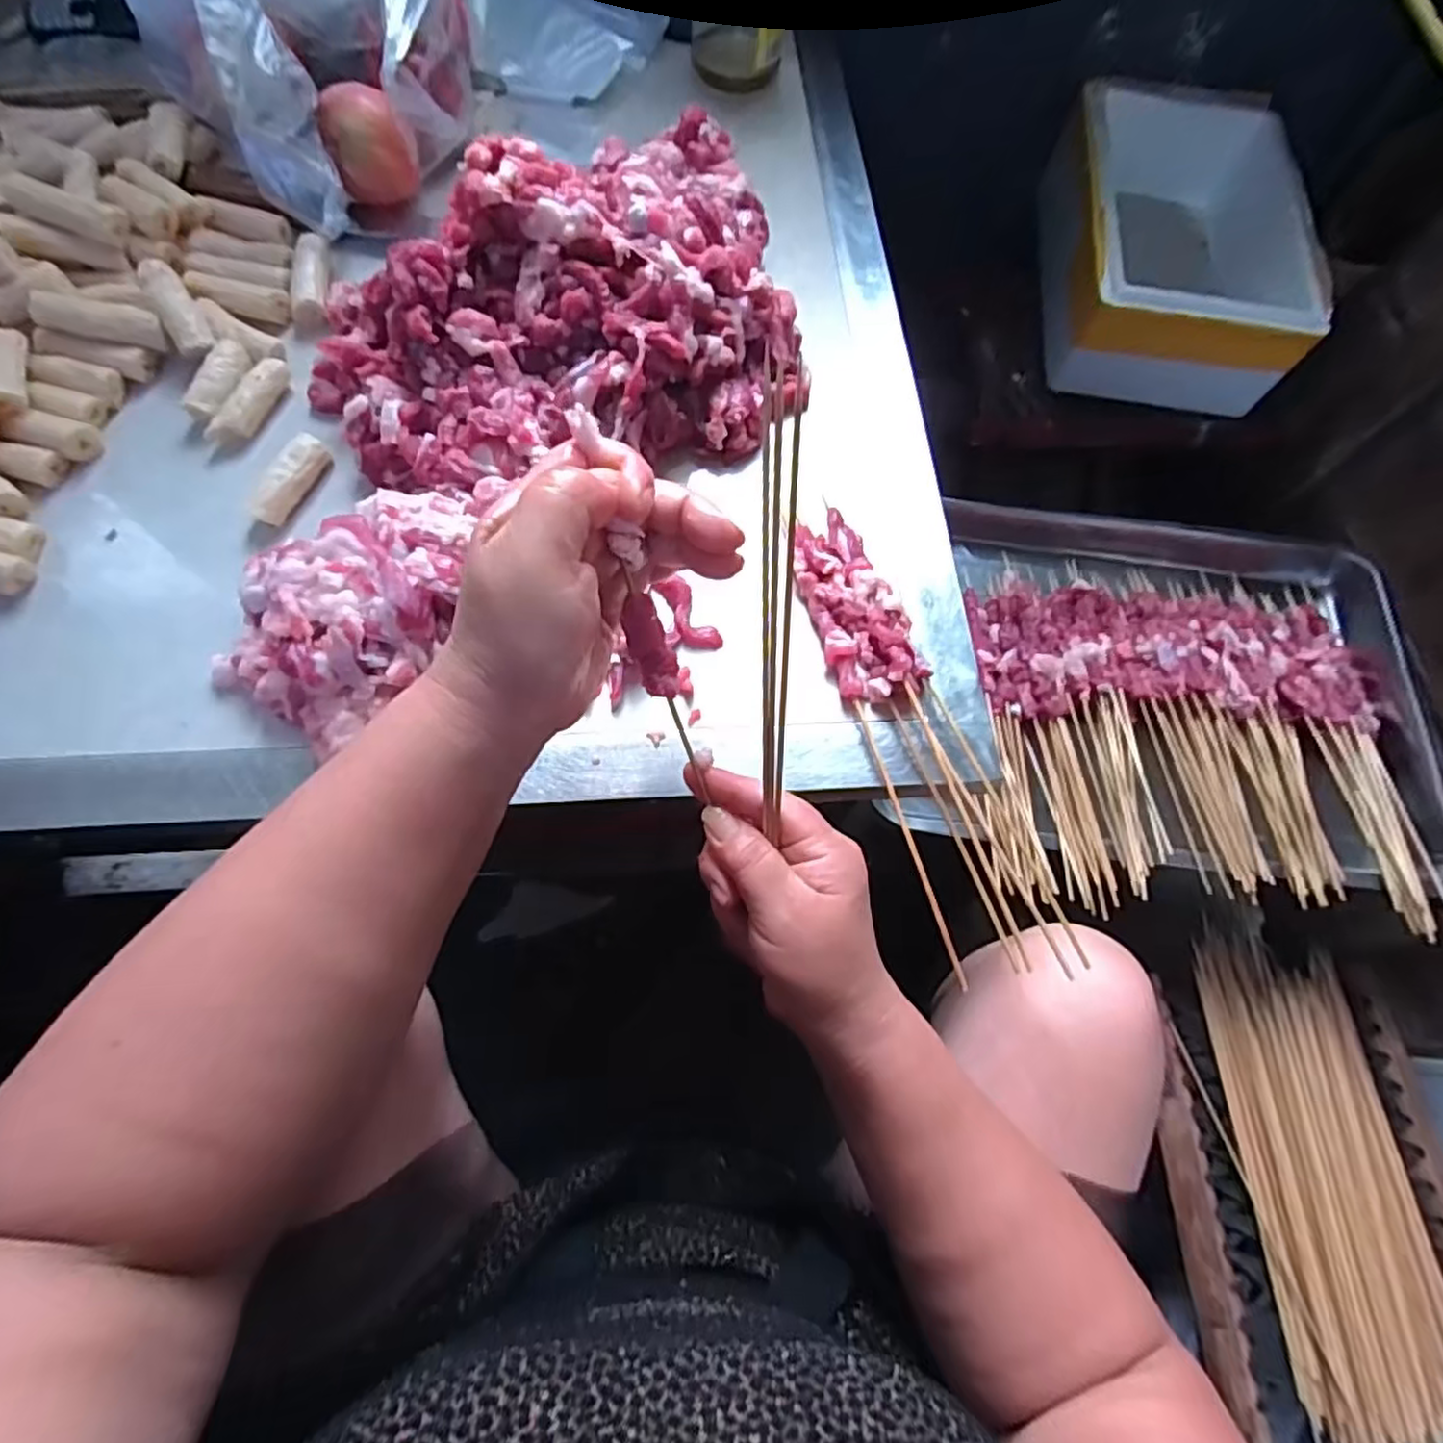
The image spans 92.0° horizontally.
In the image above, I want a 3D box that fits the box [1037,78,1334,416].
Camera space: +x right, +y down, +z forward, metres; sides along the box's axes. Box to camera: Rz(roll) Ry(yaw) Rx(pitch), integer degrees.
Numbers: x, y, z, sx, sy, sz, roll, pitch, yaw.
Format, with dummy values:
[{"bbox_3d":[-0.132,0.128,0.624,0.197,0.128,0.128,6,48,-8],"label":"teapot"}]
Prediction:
[{"bbox_3d":[0.487,-0.521,0.767,0.223,0.136,0.346,5,67,-1],"label":"box"}]

